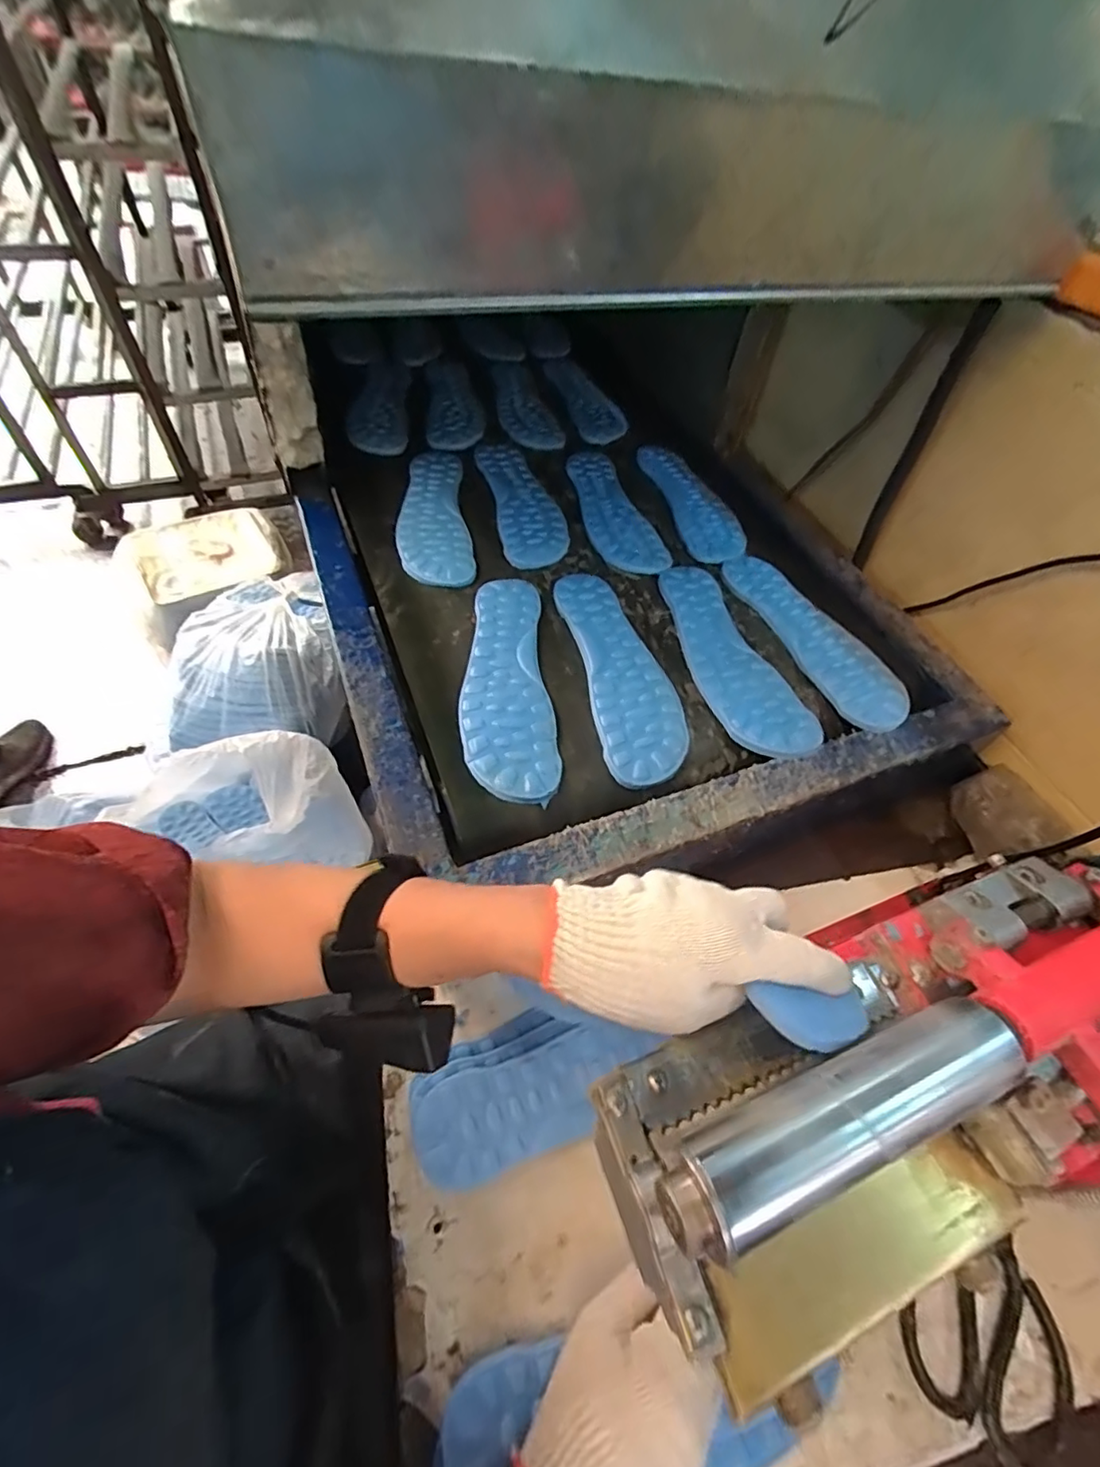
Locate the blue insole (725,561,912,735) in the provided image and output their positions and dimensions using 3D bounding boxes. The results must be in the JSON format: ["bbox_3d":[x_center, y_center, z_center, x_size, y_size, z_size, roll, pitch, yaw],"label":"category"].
[{"bbox_3d":[0.275,-0.109,0.610,0.084,0.011,0.255,-19,59,-18],"label":"blue insole"}]

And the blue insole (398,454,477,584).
[{"bbox_3d":[-0.138,-0.262,0.688,0.081,0.013,0.250,-5,55,-9],"label":"blue insole"}]

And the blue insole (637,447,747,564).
[{"bbox_3d":[0.186,-0.304,0.762,0.078,0.014,0.258,-7,55,-11],"label":"blue insole"}]

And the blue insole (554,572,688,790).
[{"bbox_3d":[0.069,-0.069,0.563,0.082,0.011,0.256,-7,54,-11],"label":"blue insole"}]

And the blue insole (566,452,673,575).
[{"bbox_3d":[0.075,-0.284,0.726,0.073,0.013,0.250,-10,56,-13],"label":"blue insole"}]

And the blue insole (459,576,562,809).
[{"bbox_3d":[-0.041,-0.056,0.543,0.080,0.011,0.261,-2,53,-7],"label":"blue insole"}]

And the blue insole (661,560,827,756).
[{"bbox_3d":[0.174,-0.082,0.585,0.089,0.010,0.257,-13,57,-15],"label":"blue insole"}]

